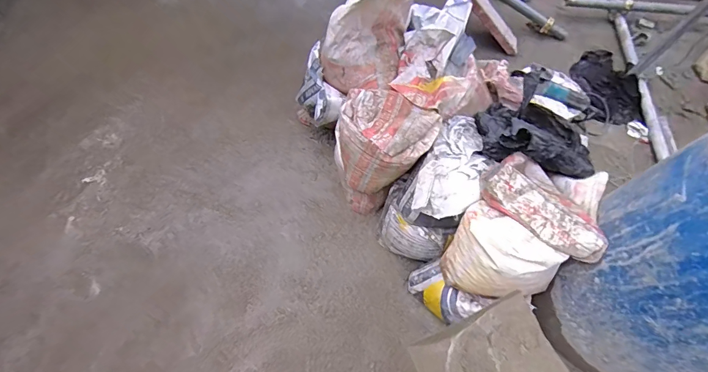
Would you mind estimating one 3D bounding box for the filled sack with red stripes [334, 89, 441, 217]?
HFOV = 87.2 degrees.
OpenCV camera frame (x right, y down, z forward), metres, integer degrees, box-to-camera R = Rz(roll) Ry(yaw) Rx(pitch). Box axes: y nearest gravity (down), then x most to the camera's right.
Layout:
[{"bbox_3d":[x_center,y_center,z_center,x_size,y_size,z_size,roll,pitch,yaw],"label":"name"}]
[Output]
[{"bbox_3d":[0.105,-0.122,1.390,0.328,0.429,0.265,-24,69,-14],"label":"filled sack with red stripes"}]

